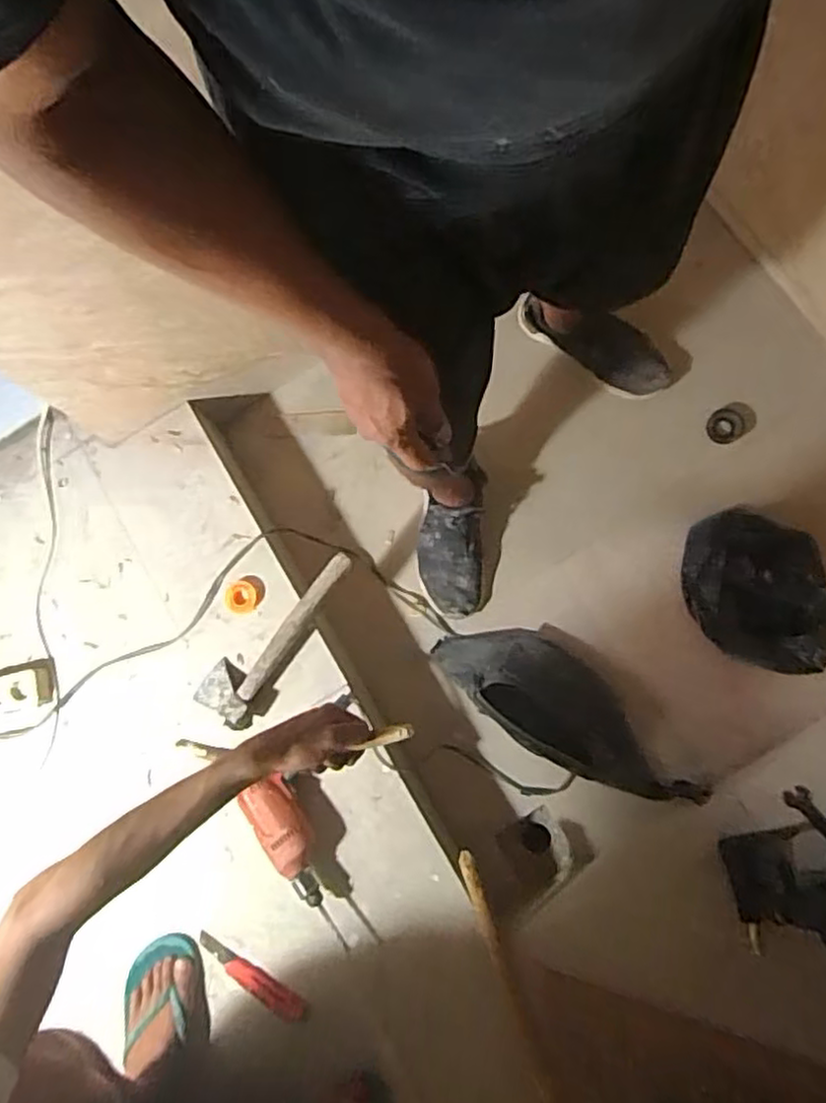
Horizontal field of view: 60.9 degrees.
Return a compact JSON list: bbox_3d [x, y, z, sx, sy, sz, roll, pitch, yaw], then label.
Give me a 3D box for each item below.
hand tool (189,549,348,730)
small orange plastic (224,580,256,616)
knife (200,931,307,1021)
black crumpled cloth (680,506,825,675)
[{"bbox_3d":[-0.221,0.125,1.114,0.107,0.057,0.315,32,84,12],"label":"hand tool"},{"bbox_3d":[-0.280,0.076,1.143,0.055,0.025,0.053,0,79,7],"label":"small orange plastic"},{"bbox_3d":[-0.238,0.626,1.025,0.188,0.021,0.032,28,83,11],"label":"knife"},{"bbox_3d":[0.561,0.058,1.140,0.226,0.094,0.252,11,80,9],"label":"black crumpled cloth"}]

